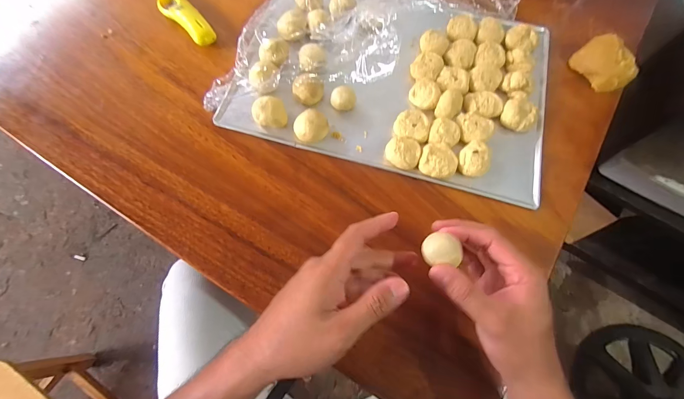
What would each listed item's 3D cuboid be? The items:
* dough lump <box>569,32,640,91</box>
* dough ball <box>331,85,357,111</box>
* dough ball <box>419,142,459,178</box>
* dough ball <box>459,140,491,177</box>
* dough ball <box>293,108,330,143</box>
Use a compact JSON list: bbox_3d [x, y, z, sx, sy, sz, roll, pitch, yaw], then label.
[{"bbox_3d":[0.402,-0.207,0.480,0.045,0.048,0.084,-23,72,-10],"label":"dough lump"},{"bbox_3d":[0.002,-0.143,0.444,0.035,0.029,0.029,7,70,0],"label":"dough ball"},{"bbox_3d":[0.130,-0.052,0.424,0.048,0.020,0.049,1,70,-2],"label":"dough ball"},{"bbox_3d":[0.178,-0.052,0.425,0.041,0.028,0.045,1,70,-2],"label":"dough ball"},{"bbox_3d":[-0.042,-0.099,0.426,0.045,0.030,0.037,-18,72,-9],"label":"dough ball"}]

